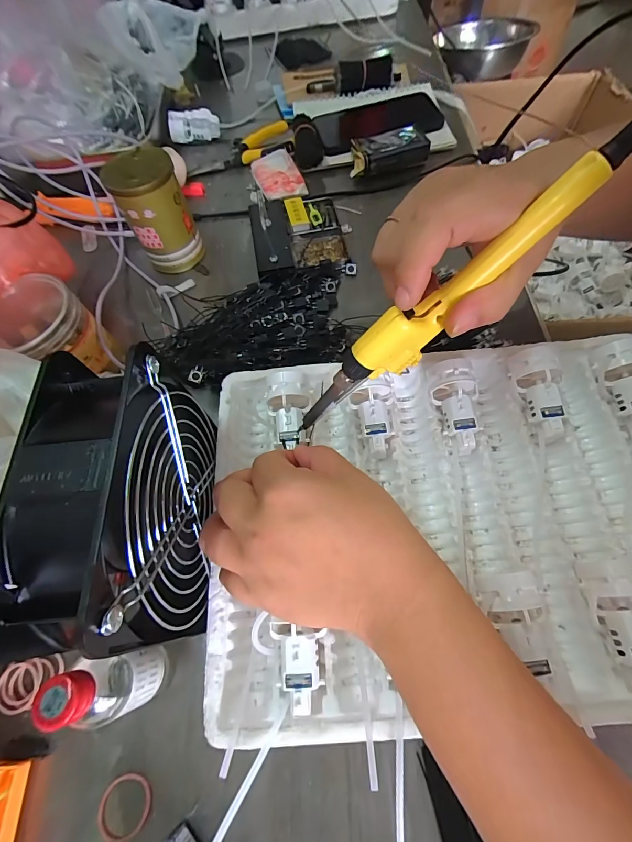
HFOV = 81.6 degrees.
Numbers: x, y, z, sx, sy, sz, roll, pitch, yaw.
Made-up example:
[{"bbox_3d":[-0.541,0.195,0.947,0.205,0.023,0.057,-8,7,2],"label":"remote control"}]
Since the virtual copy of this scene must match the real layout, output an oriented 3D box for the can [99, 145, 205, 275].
[{"bbox_3d":[-0.166,-0.221,0.387,0.065,0.102,0.060,-2,64,4],"label":"can"}]

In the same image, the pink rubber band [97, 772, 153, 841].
[{"bbox_3d":[-0.118,0.238,0.226,0.032,0.004,0.030,-5,64,2],"label":"pink rubber band"}]

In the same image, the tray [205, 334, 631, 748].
[{"bbox_3d":[0.098,0.059,0.260,0.336,0.055,0.243,-5,64,1],"label":"tray"}]

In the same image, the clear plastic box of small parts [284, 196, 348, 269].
[{"bbox_3d":[-0.002,-0.224,0.419,0.060,0.020,0.105,-11,64,0],"label":"clear plastic box of small parts"}]

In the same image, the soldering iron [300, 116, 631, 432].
[{"bbox_3d":[0.070,-0.068,0.202,0.232,0.033,0.020,-40,63,22],"label":"soldering iron"}]

